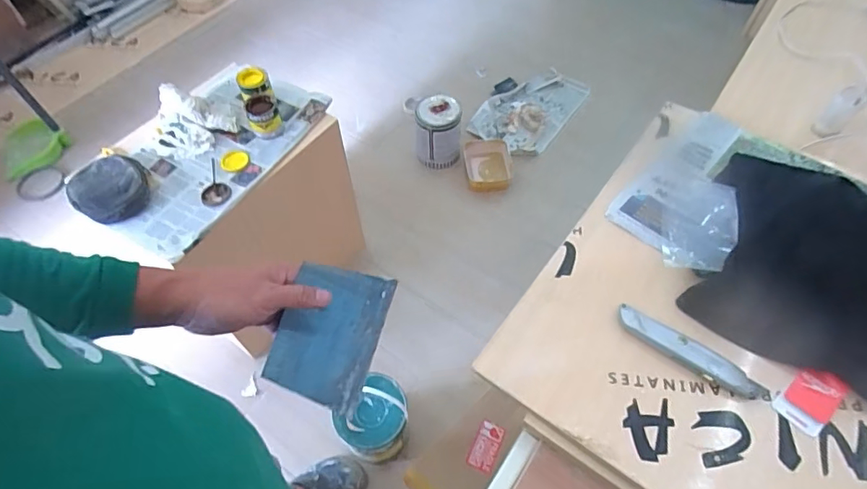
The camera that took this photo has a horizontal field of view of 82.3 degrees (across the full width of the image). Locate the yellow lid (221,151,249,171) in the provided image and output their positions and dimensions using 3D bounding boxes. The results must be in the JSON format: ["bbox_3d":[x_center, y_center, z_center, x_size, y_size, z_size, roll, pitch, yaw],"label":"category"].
[{"bbox_3d":[-0.440,-0.183,1.102,0.059,0.013,0.051,-23,60,-14],"label":"yellow lid"}]

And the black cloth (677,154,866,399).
[{"bbox_3d":[0.444,0.023,0.548,0.260,0.085,0.237,29,61,18],"label":"black cloth"}]

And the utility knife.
[{"bbox_3d":[0.276,0.116,0.536,0.159,0.016,0.029,32,63,20],"label":"utility knife"}]

